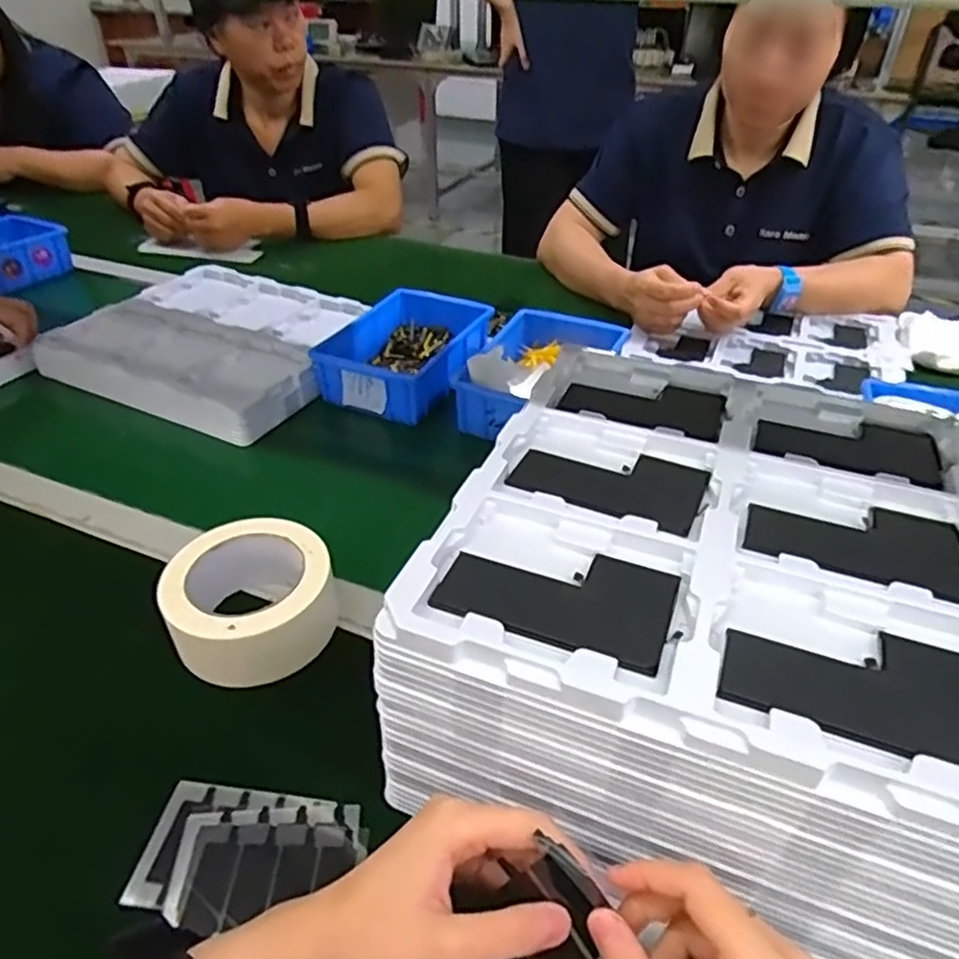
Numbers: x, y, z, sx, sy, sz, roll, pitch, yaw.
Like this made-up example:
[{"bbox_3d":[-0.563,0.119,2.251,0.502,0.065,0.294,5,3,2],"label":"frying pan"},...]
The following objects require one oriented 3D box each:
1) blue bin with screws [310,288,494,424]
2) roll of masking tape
[{"bbox_3d":[-0.078,-0.143,0.776,0.134,0.063,0.200,15,40,18],"label":"blue bin with screws"},{"bbox_3d":[-0.157,0.086,0.472,0.106,0.062,0.107,-1,38,1],"label":"roll of masking tape"}]

